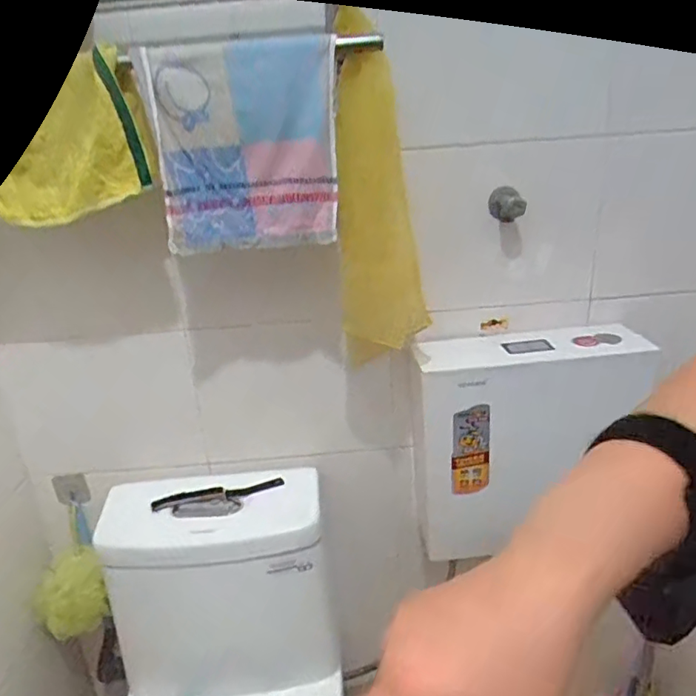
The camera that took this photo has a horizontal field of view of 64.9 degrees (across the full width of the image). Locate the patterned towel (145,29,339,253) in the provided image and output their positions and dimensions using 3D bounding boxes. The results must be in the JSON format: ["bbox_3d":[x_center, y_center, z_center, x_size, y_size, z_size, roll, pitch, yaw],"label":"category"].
[{"bbox_3d":[-0.121,-0.235,0.648,0.207,0.223,0.039,-2,26,0],"label":"patterned towel"}]

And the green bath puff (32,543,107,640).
[{"bbox_3d":[-0.490,0.424,0.958,0.116,0.126,0.102,-18,25,-34],"label":"green bath puff"}]

